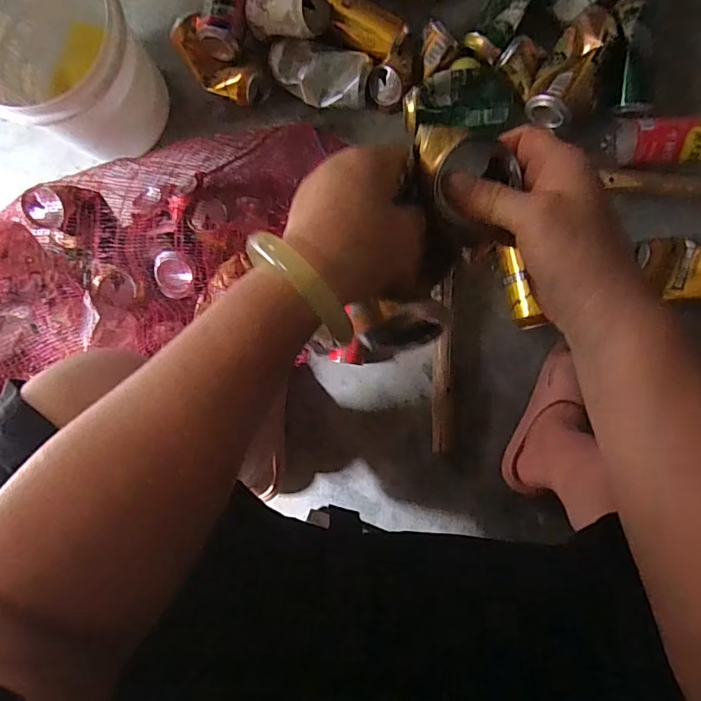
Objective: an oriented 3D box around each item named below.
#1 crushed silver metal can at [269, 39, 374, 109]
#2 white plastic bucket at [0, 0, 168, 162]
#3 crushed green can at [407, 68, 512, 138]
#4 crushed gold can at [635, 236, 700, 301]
[{"bbox_3d":[-0.047,-0.425,0.755,0.154,0.056,0.083,11,90,4],"label":"crushed silver metal can"},{"bbox_3d":[-0.404,-0.410,0.708,0.216,0.208,0.217,0,89,4],"label":"white plastic bucket"},{"bbox_3d":[0.161,-0.370,0.725,0.161,0.056,0.087,2,90,4],"label":"crushed green can"},{"bbox_3d":[0.488,-0.112,0.692,0.152,0.041,0.083,27,91,4],"label":"crushed gold can"}]

